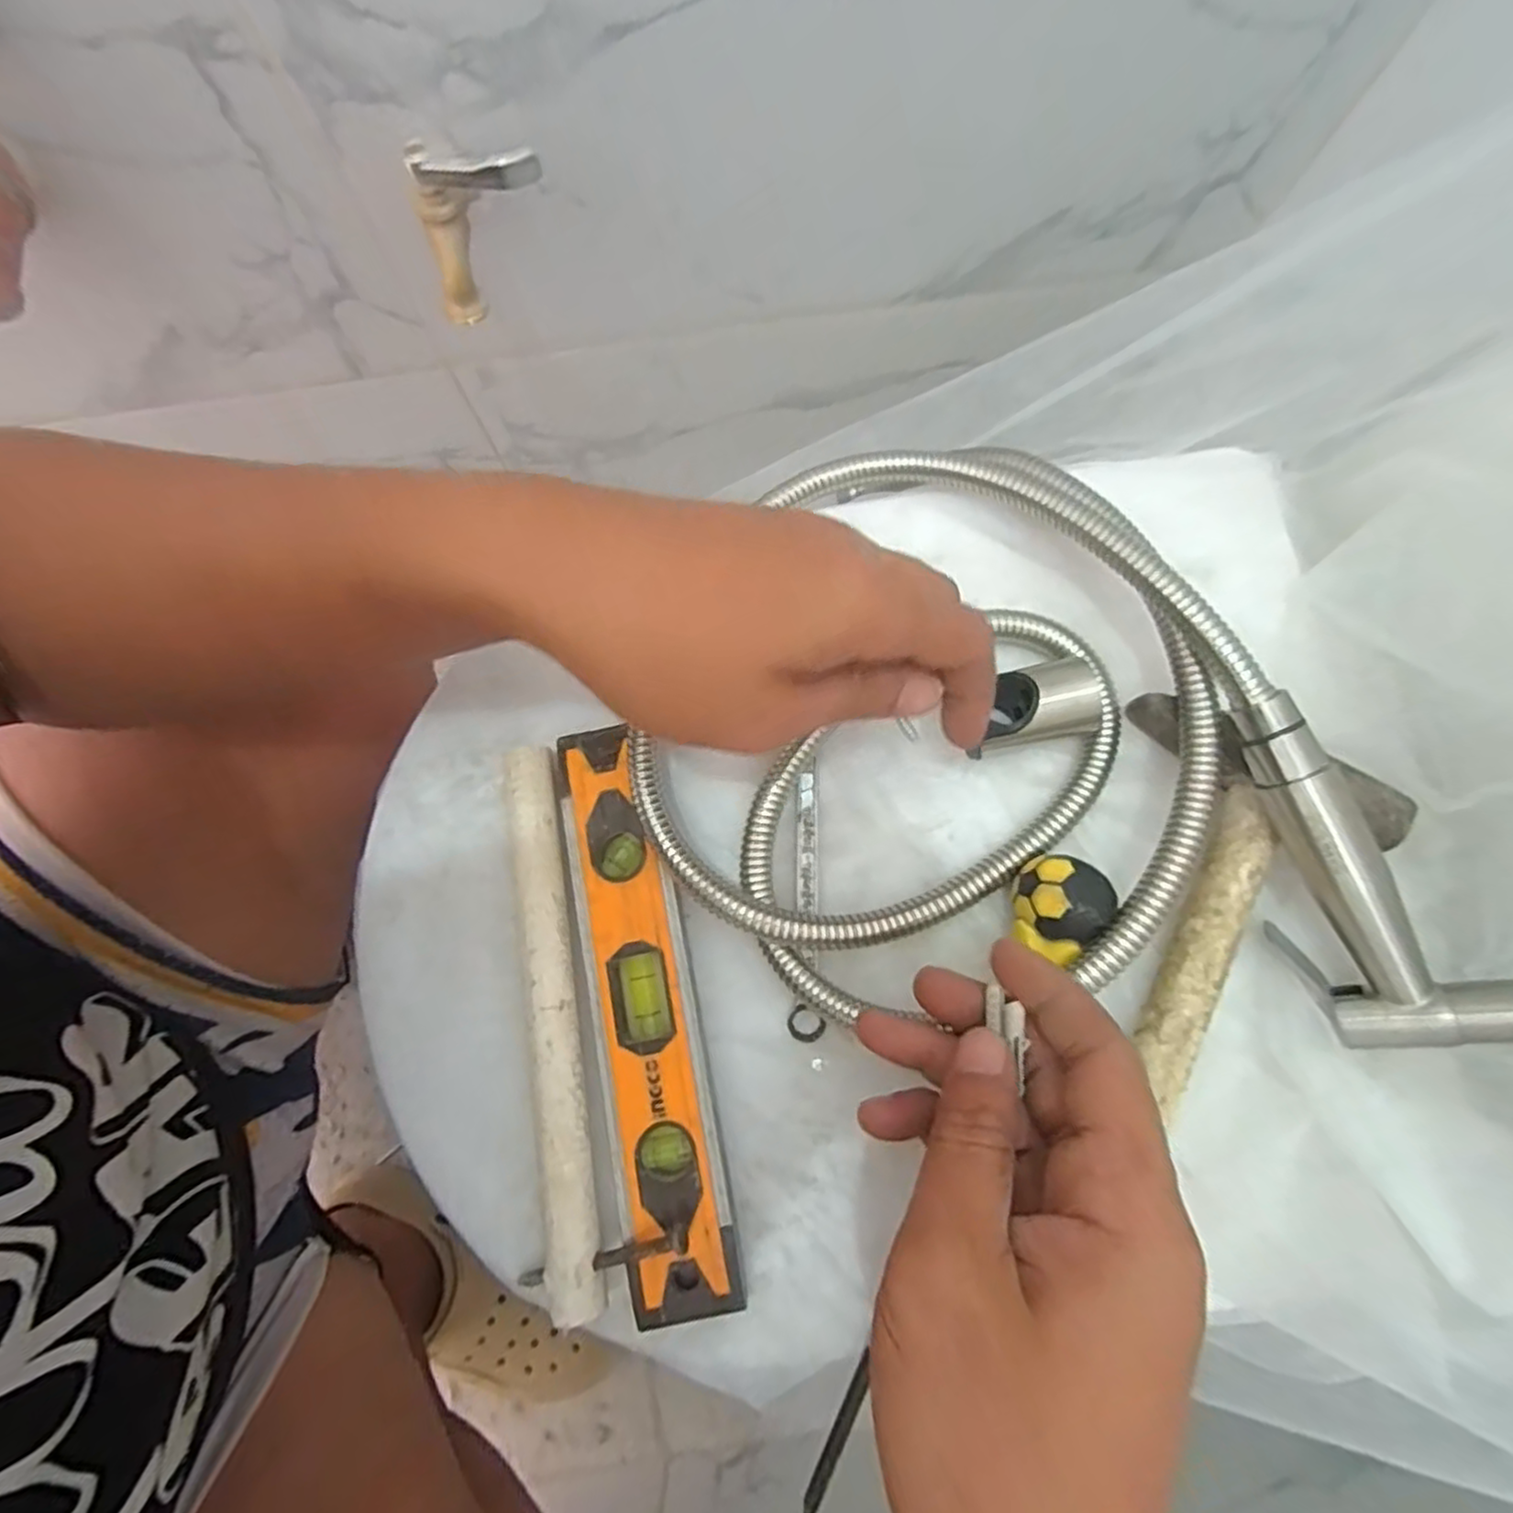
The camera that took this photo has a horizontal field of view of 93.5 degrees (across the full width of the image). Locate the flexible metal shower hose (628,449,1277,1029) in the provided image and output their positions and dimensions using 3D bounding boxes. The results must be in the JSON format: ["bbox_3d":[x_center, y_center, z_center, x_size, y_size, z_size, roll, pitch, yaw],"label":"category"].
[{"bbox_3d":[0.076,-0.008,0.276,0.210,0.047,0.224,0,79,0],"label":"flexible metal shower hose"}]

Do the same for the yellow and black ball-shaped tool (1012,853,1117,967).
[{"bbox_3d":[0.111,0.055,0.266,0.031,0.026,0.036,40,82,7],"label":"yellow and black ball-shaped tool"}]

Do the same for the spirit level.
[{"bbox_3d":[-0.044,0.094,0.277,0.040,0.021,0.216,-11,79,-2],"label":"spirit level"}]

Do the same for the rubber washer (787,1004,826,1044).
[{"bbox_3d":[0.019,0.106,0.281,0.015,0.005,0.013,33,81,6],"label":"rubber washer"}]

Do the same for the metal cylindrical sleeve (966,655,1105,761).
[{"bbox_3d":[0.110,-0.020,0.285,0.050,0.026,0.030,-13,79,-2],"label":"metal cylindrical sleeve"}]

